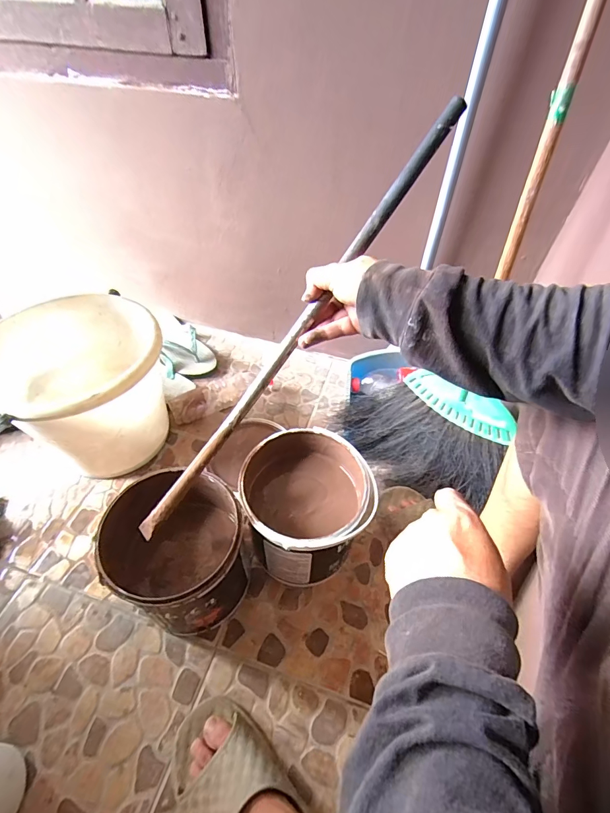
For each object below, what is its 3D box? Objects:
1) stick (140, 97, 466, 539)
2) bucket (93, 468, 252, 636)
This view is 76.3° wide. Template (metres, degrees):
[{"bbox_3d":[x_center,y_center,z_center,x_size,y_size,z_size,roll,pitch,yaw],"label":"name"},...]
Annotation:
[{"bbox_3d":[-0.032,-0.052,0.429,0.018,0.572,0.020,16,27,-54],"label":"stick"},{"bbox_3d":[-0.167,0.212,0.556,0.165,0.185,0.167,1,50,-1],"label":"bucket"}]

